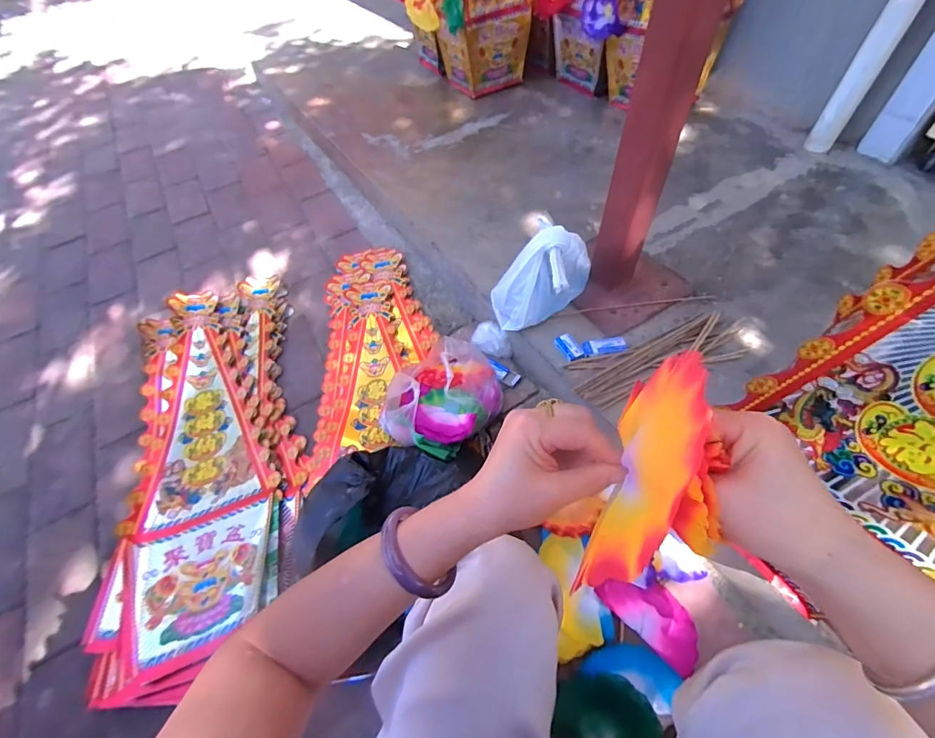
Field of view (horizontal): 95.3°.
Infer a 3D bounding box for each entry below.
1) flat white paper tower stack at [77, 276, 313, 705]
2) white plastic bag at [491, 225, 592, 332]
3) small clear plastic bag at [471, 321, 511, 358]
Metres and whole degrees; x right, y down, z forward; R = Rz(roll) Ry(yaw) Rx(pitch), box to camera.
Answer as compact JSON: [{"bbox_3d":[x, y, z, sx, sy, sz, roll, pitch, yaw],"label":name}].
[{"bbox_3d":[-0.623,0.156,1.028,0.427,0.072,1.006,-17,55,-9],"label":"flat white paper tower stack"},{"bbox_3d":[0.181,-0.229,0.988,0.157,0.226,0.245,23,59,19],"label":"white plastic bag"},{"bbox_3d":[0.057,-0.073,1.088,0.068,0.051,0.109,-38,61,-22],"label":"small clear plastic bag"}]

